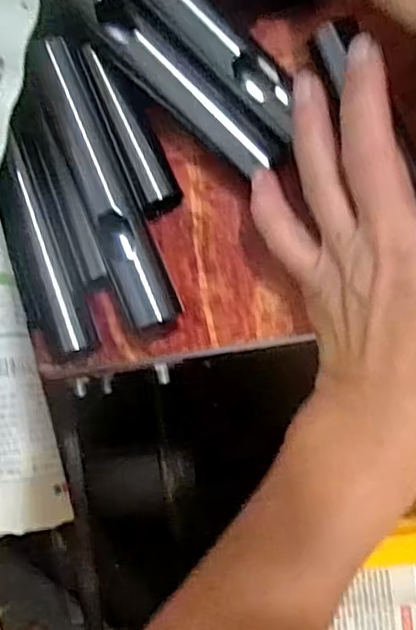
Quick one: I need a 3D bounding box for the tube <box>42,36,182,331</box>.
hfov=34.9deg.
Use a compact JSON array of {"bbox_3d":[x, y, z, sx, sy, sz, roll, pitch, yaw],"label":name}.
[{"bbox_3d":[-0.047,-0.058,0.308,0.023,0.021,0.134,-23,87,8],"label":"tube"}]

